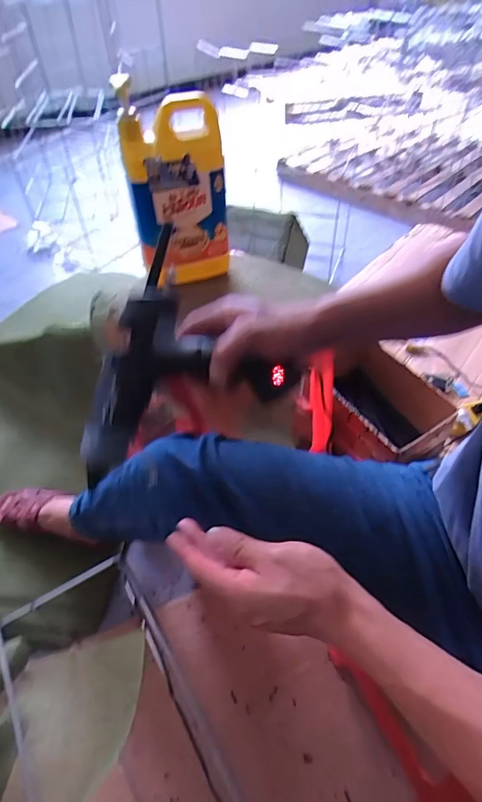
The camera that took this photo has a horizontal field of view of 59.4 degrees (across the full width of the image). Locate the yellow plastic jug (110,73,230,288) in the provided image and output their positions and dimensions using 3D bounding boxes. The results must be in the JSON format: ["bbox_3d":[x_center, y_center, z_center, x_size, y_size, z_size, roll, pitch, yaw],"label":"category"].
[{"bbox_3d":[-0.093,-0.304,0.641,0.141,0.236,0.060,-14,49,-11],"label":"yellow plastic jug"}]

